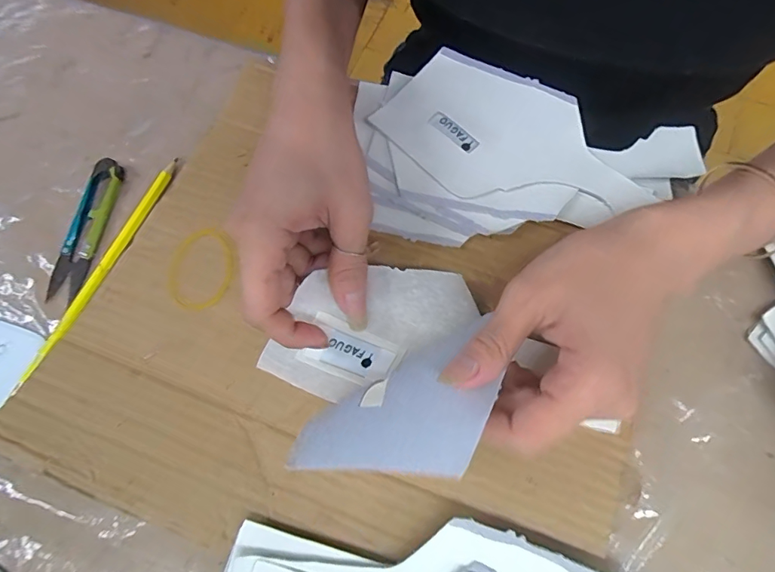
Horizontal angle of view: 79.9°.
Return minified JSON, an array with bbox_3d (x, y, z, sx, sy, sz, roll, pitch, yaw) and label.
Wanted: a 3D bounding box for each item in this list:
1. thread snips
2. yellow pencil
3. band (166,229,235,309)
[{"bbox_3d":[-0.192,-0.038,0.291,0.023,0.008,0.093,9,70,5],"label":"thread snips"},{"bbox_3d":[-0.171,-0.015,0.283,0.010,0.005,0.156,22,71,10],"label":"yellow pencil"},{"bbox_3d":[-0.113,-0.012,0.282,0.040,0.004,0.052,13,70,6],"label":"band"}]

